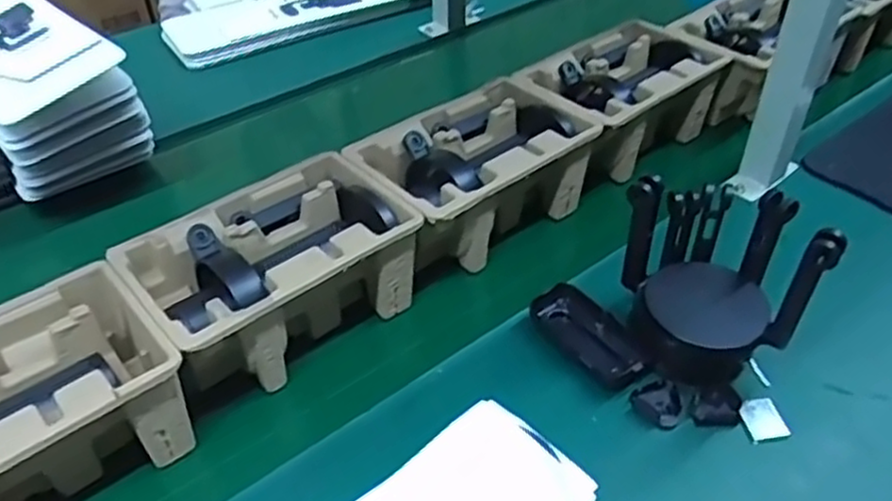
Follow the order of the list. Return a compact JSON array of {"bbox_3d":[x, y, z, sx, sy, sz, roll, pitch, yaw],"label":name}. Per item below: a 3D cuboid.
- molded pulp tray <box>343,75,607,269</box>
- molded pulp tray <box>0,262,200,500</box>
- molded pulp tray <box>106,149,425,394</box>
[{"bbox_3d":[0.029,-0.076,0.740,0.234,0.093,0.155,-31,47,-32],"label":"molded pulp tray"},{"bbox_3d":[-0.311,0.127,0.518,0.224,0.098,0.145,-30,47,-31],"label":"molded pulp tray"},{"bbox_3d":[-0.143,0.022,0.631,0.219,0.098,0.140,-29,46,-31],"label":"molded pulp tray"}]

